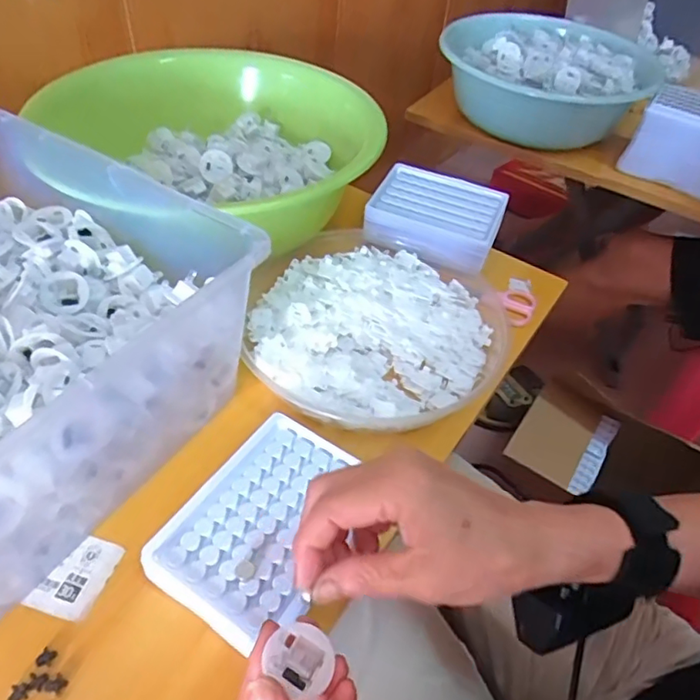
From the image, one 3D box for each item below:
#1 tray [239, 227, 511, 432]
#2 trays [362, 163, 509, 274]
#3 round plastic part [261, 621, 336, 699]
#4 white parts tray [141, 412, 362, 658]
[{"bbox_3d":[0.021,-0.026,0.500,0.228,0.029,0.221,3,47,-3],"label":"tray"},{"bbox_3d":[0.089,-0.143,0.596,0.134,0.042,0.108,20,48,12],"label":"trays"},{"bbox_3d":[-0.022,0.145,0.262,0.029,0.011,0.029,3,47,-3],"label":"round plastic part"},{"bbox_3d":[-0.053,0.109,0.361,0.096,0.019,0.133,28,50,18],"label":"white parts tray"}]

